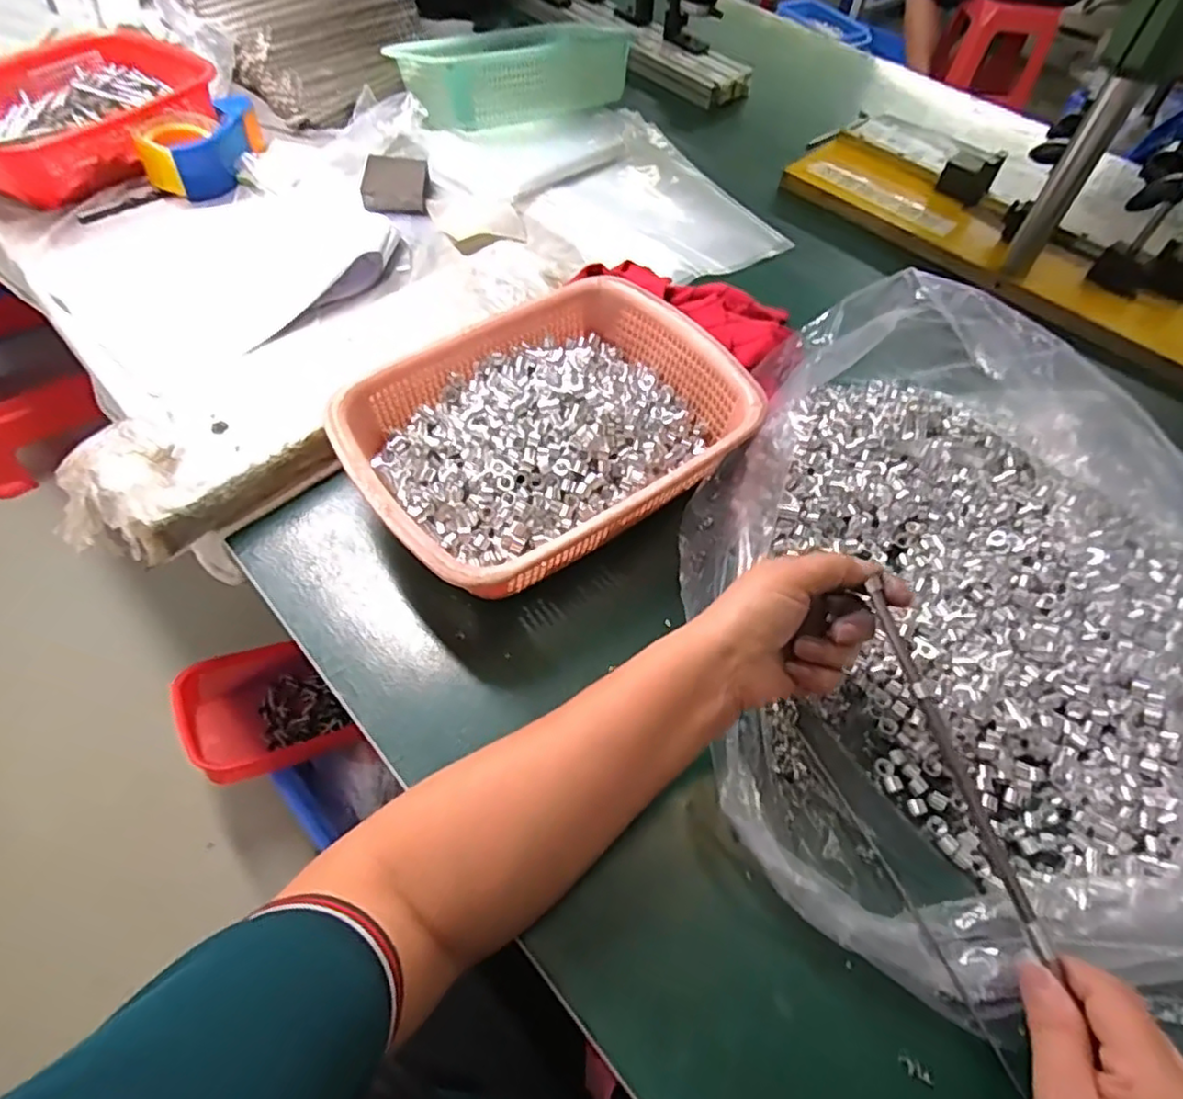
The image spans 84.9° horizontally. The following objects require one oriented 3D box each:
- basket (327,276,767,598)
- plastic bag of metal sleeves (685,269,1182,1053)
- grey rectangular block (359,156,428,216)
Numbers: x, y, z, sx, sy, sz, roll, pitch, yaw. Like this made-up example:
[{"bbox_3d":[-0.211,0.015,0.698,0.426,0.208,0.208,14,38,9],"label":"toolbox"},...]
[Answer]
[{"bbox_3d":[-0.033,-0.089,0.515,0.291,0.075,0.217,-32,64,-22],"label":"basket"},{"bbox_3d":[0.291,0.029,0.431,0.428,0.124,0.492,1,56,-3],"label":"plastic bag of metal sleeves"},{"bbox_3d":[-0.230,-0.431,0.763,0.072,0.023,0.093,-4,57,-7],"label":"grey rectangular block"}]

